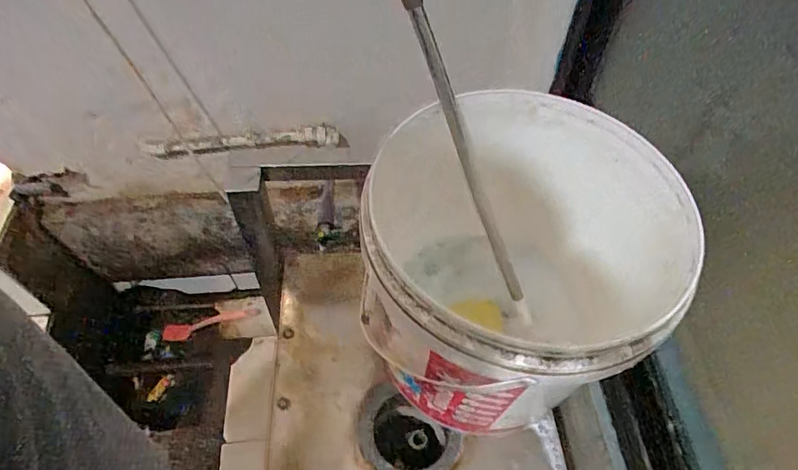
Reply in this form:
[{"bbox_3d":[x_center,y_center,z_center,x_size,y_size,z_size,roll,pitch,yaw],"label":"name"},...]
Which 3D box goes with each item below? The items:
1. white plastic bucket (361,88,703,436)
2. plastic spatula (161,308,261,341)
[{"bbox_3d":[0.121,0.047,0.563,0.319,0.280,0.315,1,56,1],"label":"white plastic bucket"},{"bbox_3d":[-0.597,0.283,1.549,0.343,0.012,0.059,-13,94,10],"label":"plastic spatula"}]

